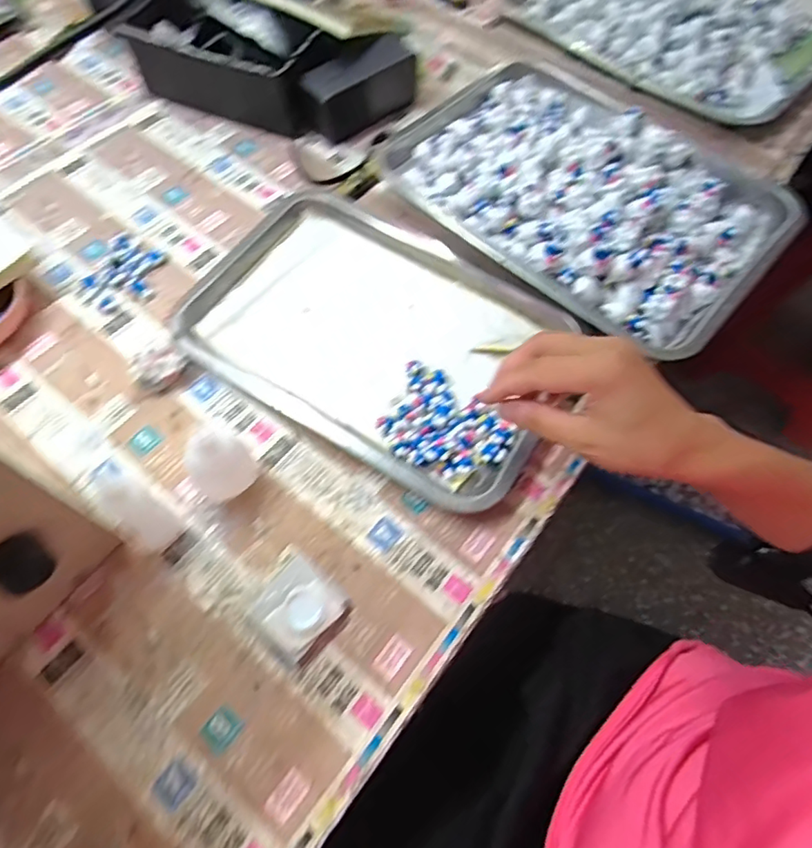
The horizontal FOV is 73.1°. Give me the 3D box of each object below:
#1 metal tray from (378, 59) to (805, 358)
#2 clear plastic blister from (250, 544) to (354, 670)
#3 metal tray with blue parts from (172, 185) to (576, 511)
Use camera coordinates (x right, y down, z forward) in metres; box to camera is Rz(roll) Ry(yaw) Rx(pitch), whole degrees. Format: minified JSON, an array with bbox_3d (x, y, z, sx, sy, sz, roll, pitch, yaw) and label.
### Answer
[{"bbox_3d":[0.164,-0.232,0.513,0.358,0.040,0.255,40,69,16],"label":"metal tray"},{"bbox_3d":[-0.073,0.118,0.361,0.062,0.015,0.050,39,69,16],"label":"clear plastic blister"},{"bbox_3d":[-0.025,-0.081,0.467,0.313,0.033,0.208,31,67,13],"label":"metal tray with blue parts"}]

